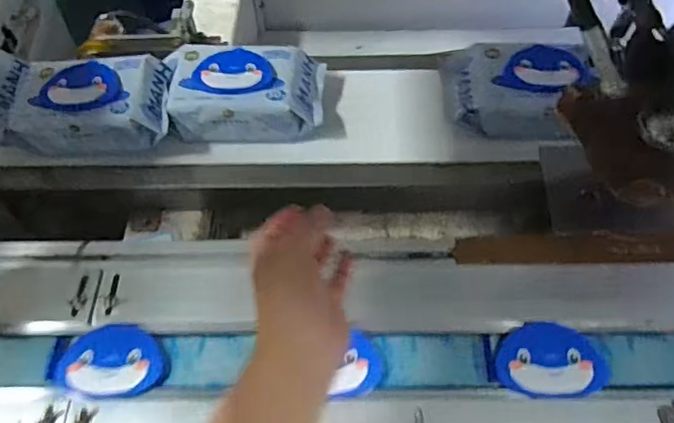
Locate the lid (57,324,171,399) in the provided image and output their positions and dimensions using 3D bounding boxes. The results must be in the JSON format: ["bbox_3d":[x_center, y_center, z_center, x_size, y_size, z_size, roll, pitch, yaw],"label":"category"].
[{"bbox_3d":[-0.205,0.137,0.538,0.095,0.012,0.066,-2,56,2],"label":"lid"}]

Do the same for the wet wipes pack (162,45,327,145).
[{"bbox_3d":[-0.115,-0.145,0.733,0.194,0.083,0.117,0,56,3],"label":"wet wipes pack"}]

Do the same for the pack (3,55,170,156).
[{"bbox_3d":[-0.302,-0.134,0.715,0.199,0.058,0.134,-1,56,3],"label":"pack"}]

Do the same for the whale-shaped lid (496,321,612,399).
[{"bbox_3d":[0.193,0.132,0.524,0.095,0.008,0.069,-1,56,3],"label":"whale-shaped lid"}]

